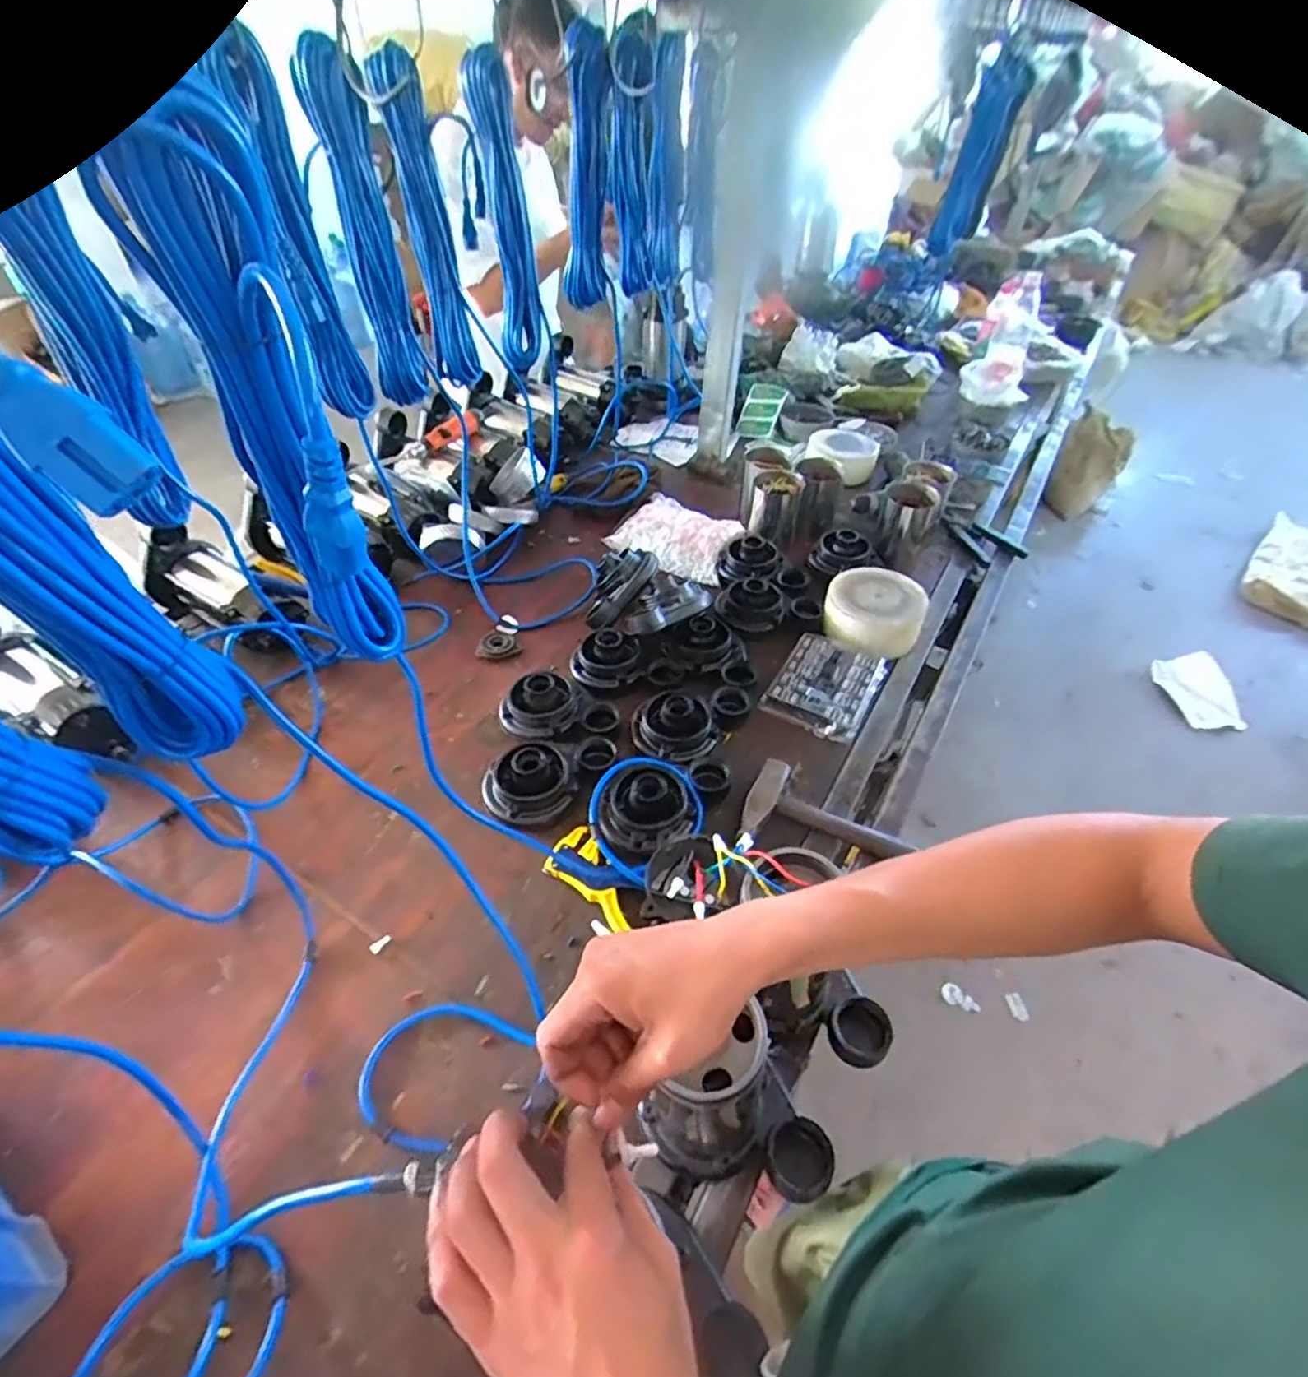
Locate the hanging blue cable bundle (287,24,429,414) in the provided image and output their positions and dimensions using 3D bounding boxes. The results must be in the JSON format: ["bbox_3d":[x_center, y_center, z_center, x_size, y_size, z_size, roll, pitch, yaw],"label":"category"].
[{"bbox_3d":[-0.327,-0.503,0.755,0.062,0.303,0.044,-17,49,-18],"label":"hanging blue cable bundle"}]

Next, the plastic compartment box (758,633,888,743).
[{"bbox_3d":[0.255,-0.012,0.948,0.136,0.028,0.180,25,50,21],"label":"plastic compartment box"}]

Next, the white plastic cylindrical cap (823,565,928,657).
[{"bbox_3d":[0.350,-0.126,1.029,0.151,0.074,0.147,17,48,14],"label":"white plastic cylindrical cap"}]

